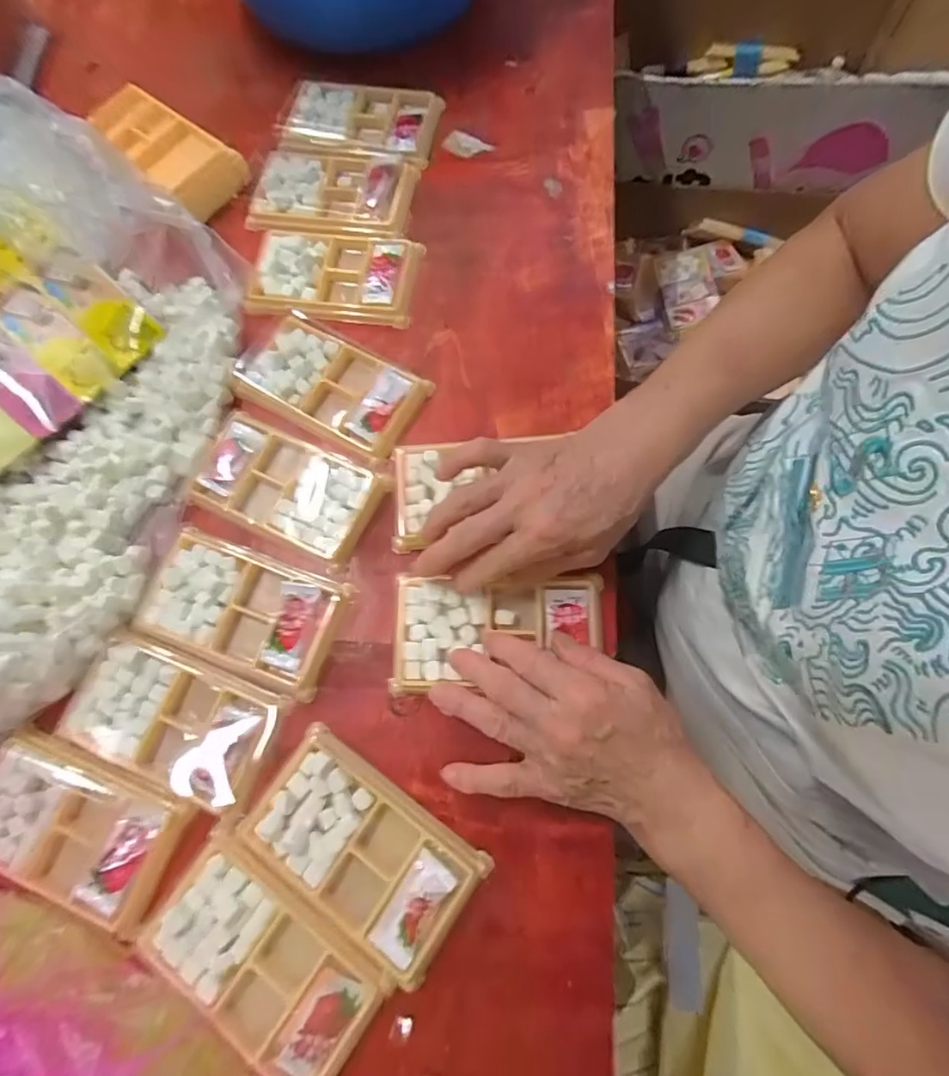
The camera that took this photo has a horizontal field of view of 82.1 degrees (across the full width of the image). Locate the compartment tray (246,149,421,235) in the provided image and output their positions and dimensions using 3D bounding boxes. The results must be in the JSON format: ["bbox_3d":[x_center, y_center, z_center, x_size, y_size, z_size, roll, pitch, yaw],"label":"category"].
[{"bbox_3d":[-0.122,-0.301,0.464,0.139,0.019,0.085,5,74,4],"label":"compartment tray"}]

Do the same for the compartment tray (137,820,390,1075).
[{"bbox_3d":[-0.121,0.241,0.313,0.133,0.010,0.078,33,78,11],"label":"compartment tray"}]

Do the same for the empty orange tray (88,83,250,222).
[{"bbox_3d":[-0.269,-0.344,0.480,0.142,0.027,0.057,37,78,12],"label":"empty orange tray"}]

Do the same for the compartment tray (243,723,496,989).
[{"bbox_3d":[-0.068,0.187,0.326,0.137,0.011,0.079,33,78,11],"label":"compartment tray"}]

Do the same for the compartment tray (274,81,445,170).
[{"bbox_3d":[-0.102,-0.377,0.489,0.137,0.015,0.078,8,74,4],"label":"compartment tray"}]

